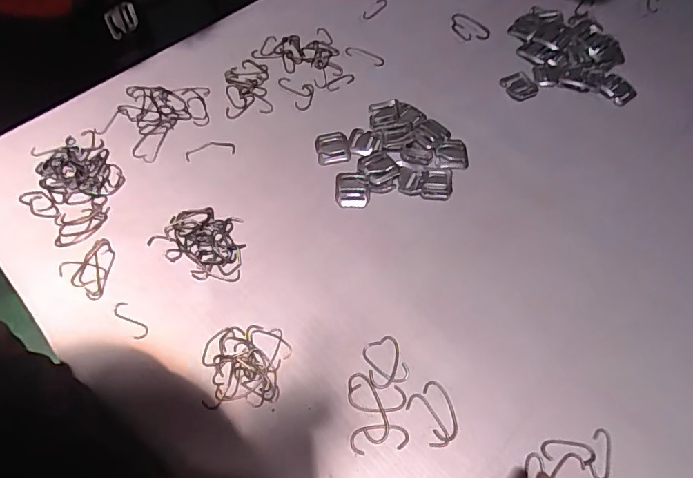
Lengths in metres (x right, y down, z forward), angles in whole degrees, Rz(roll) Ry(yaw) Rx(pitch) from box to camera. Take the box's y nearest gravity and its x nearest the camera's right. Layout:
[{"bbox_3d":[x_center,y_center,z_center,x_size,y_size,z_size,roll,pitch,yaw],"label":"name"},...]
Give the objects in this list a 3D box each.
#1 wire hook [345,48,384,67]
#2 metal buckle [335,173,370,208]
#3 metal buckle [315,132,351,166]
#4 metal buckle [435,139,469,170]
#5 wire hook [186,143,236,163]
[{"bbox_3d":[0.021,-0.200,0.492,0.044,0.004,0.015,24,66,6],"label":"wire hook"},{"bbox_3d":[0.006,-0.044,0.404,0.030,0.007,0.034,-2,62,-2],"label":"metal buckle"},{"bbox_3d":[-0.013,-0.086,0.425,0.031,0.004,0.033,-8,62,-6],"label":"metal buckle"},{"bbox_3d":[0.100,-0.080,0.428,0.031,0.004,0.034,3,61,0],"label":"metal buckle"},{"bbox_3d":[-0.129,-0.084,0.424,0.046,0.004,0.016,-12,62,-7],"label":"wire hook"}]

